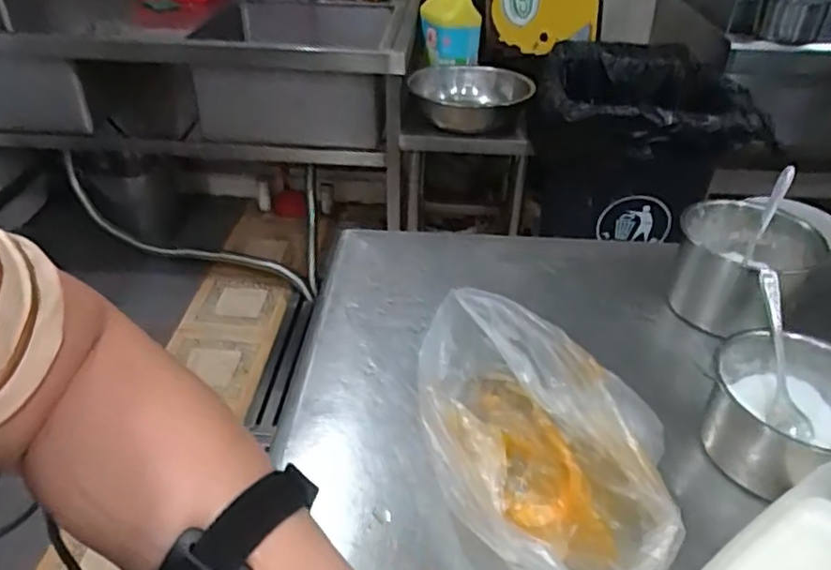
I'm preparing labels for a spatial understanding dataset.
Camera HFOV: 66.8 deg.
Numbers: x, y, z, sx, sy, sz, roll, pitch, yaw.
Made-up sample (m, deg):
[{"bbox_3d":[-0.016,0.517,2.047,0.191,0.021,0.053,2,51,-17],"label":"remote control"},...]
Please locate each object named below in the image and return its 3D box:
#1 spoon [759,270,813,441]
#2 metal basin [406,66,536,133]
[{"bbox_3d":[0.317,0.061,0.547,0.040,0.145,0.019,-3,-6,-6],"label":"spoon"},{"bbox_3d":[0.149,-0.479,1.608,0.283,0.089,0.282,1,36,-1],"label":"metal basin"}]

